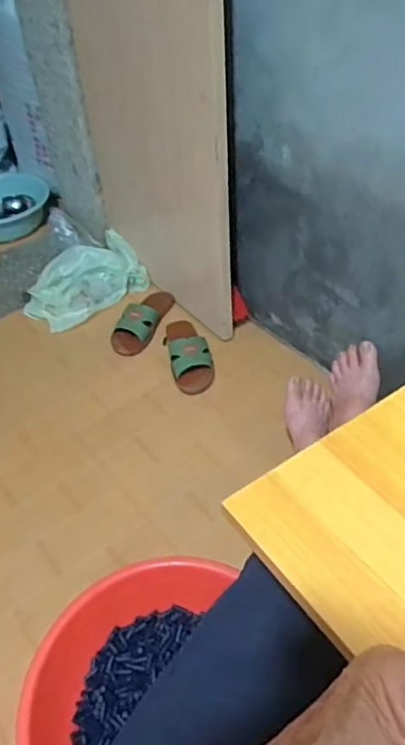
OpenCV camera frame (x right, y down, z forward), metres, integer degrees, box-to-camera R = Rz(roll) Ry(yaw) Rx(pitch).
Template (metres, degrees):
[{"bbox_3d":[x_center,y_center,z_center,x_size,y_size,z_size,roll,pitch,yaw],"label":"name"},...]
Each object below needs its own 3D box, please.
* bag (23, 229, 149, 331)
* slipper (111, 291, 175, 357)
[{"bbox_3d":[-0.309,-0.230,1.481,0.312,0.071,0.208,-33,52,-27],"label":"bag"},{"bbox_3d":[-0.141,-0.138,1.364,0.087,0.072,0.218,14,47,17],"label":"slipper"}]

